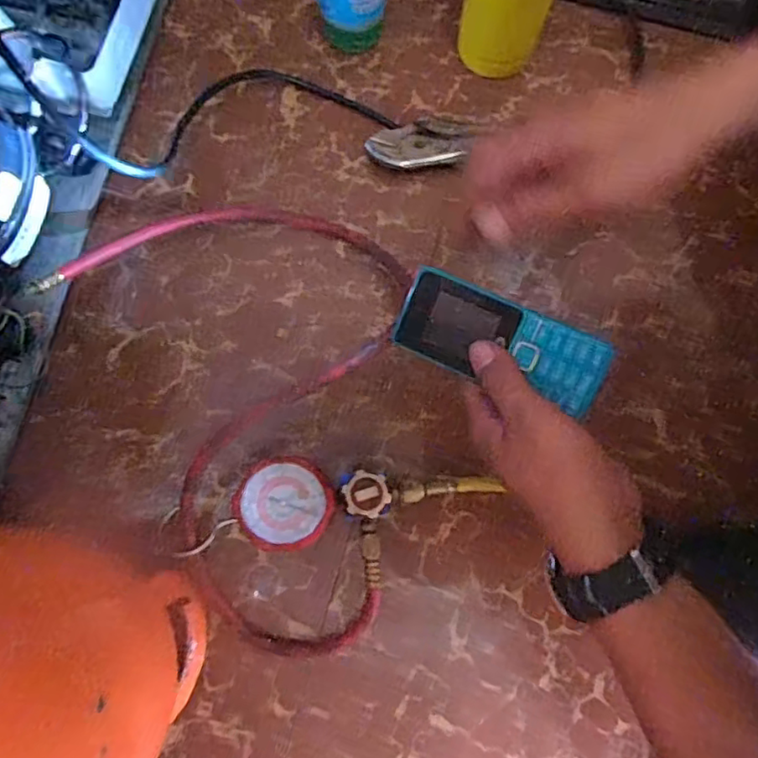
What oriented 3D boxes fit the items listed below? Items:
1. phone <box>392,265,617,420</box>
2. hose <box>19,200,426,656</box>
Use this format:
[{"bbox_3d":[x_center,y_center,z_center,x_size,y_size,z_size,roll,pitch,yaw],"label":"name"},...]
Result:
[{"bbox_3d":[0.075,-0.022,0.368,0.125,0.017,0.051,26,79,4],"label":"phone"},{"bbox_3d":[-0.120,0.019,0.476,0.267,0.091,0.373,7,79,0],"label":"hose"}]

